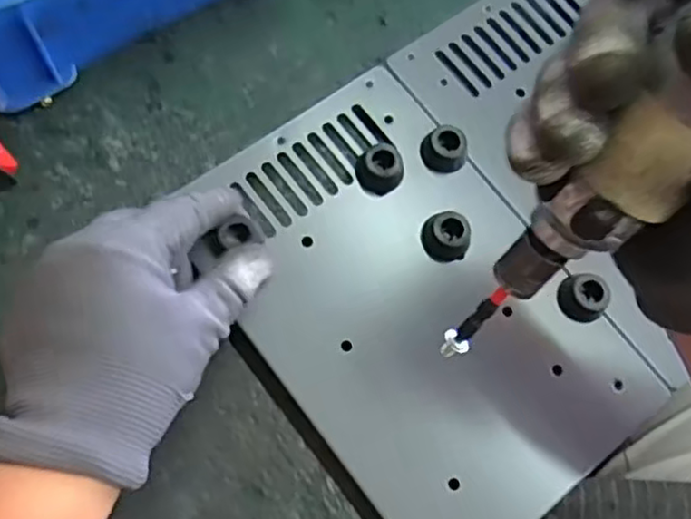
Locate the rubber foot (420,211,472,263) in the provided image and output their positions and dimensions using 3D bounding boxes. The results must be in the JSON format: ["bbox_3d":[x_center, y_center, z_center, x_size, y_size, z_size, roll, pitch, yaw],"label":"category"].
[{"bbox_3d":[0.050,-0.012,0.345,0.023,0.011,0.023,-4,72,-6],"label":"rubber foot"}]

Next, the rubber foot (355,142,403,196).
[{"bbox_3d":[0.017,-0.047,0.354,0.023,0.014,0.021,12,71,-1],"label":"rubber foot"}]

